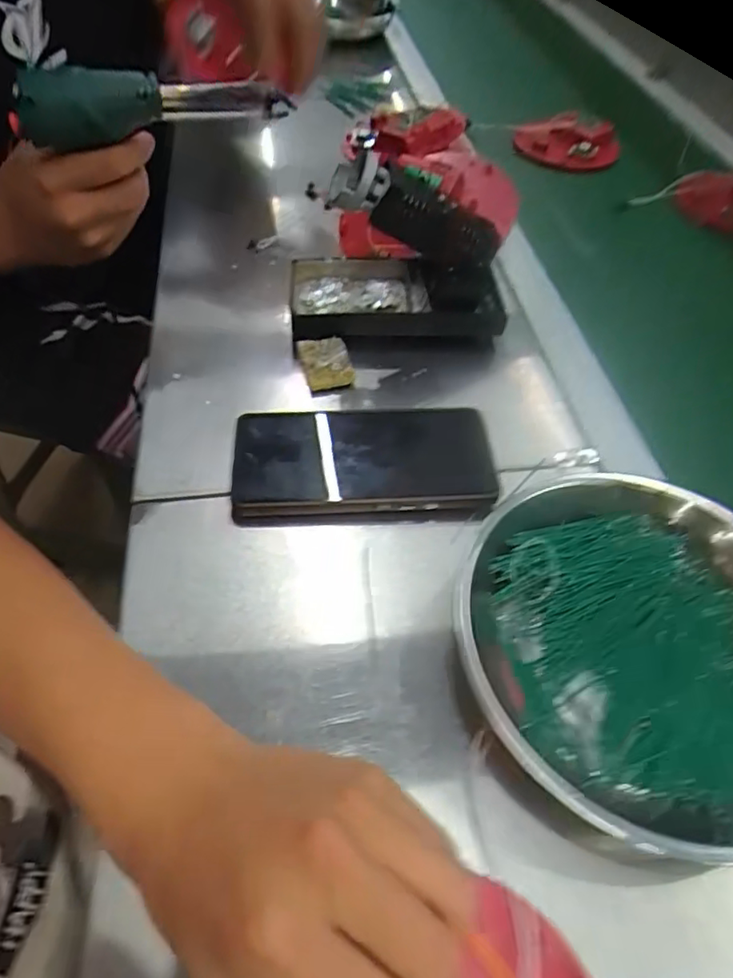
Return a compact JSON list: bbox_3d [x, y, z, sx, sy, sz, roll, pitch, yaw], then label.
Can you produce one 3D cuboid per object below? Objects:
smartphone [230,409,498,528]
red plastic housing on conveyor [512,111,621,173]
[{"bbox_3d":[-0.003,-0.021,0.378,0.160,0.013,0.081,1,53,-4],"label":"smartphone"},{"bbox_3d":[0.239,-0.415,0.708,0.119,0.033,0.067,16,53,7],"label":"red plastic housing on conveyor"}]

